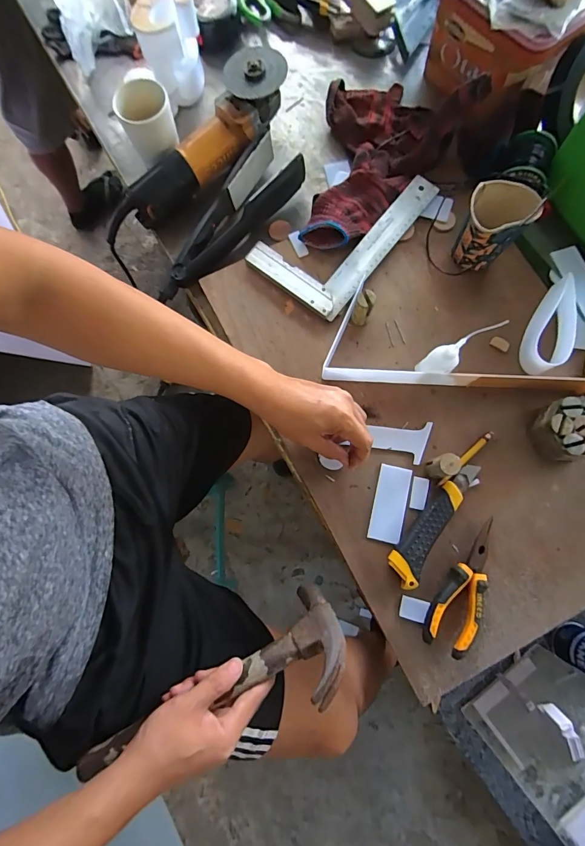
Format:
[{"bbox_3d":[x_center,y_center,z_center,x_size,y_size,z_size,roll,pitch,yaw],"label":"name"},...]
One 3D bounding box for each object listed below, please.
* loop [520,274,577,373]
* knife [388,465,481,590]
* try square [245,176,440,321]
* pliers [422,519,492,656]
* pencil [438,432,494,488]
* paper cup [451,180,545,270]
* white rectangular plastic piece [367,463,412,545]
[{"bbox_3d":[0.342,-0.127,0.507,0.048,0.041,0.139,26,82,7],"label":"loop"},{"bbox_3d":[0.168,0.116,0.465,0.039,0.017,0.167,32,83,8],"label":"knife"},{"bbox_3d":[0.073,-0.278,0.551,0.146,0.019,0.254,37,83,9],"label":"try square"},{"bbox_3d":[0.204,0.189,0.448,0.049,0.018,0.152,31,82,8],"label":"pliers"},{"bbox_3d":[0.218,0.045,0.486,0.100,0.006,0.009,-42,80,-5],"label":"pencil"},{"bbox_3d":[0.252,-0.249,0.502,0.076,0.096,0.078,36,81,8],"label":"paper cup"},{"bbox_3d":[0.122,0.101,0.482,0.040,0.005,0.093,13,80,5],"label":"white rectangular plastic piece"}]

